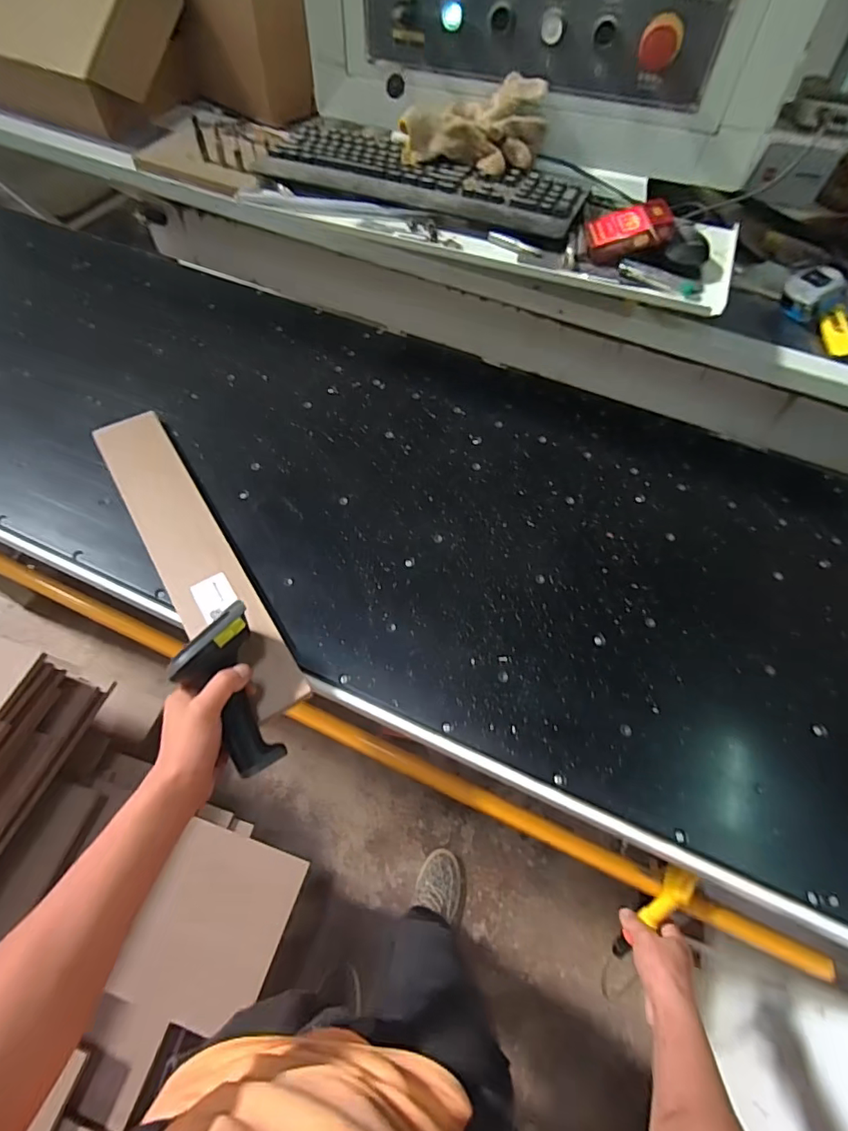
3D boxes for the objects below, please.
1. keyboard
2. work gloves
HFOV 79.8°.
[{"bbox_3d":[0.000,-0.523,0.684,0.427,0.025,0.137,18,59,8],"label":"keyboard"},{"bbox_3d":[0.067,-0.585,0.670,0.179,0.075,0.091,12,59,4],"label":"work gloves"}]

